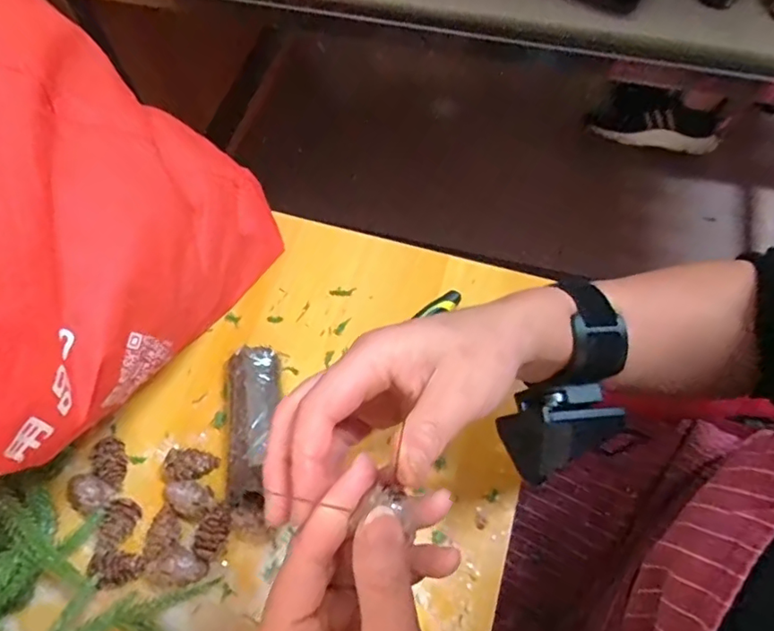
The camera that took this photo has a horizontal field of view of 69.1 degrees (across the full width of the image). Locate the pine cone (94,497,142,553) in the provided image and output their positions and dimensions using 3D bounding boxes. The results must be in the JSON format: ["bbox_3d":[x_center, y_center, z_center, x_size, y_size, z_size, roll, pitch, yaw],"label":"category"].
[{"bbox_3d":[-0.178,0.138,0.370,0.021,0.020,0.033,22,66,12],"label":"pine cone"}]

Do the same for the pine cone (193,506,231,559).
[{"bbox_3d":[-0.112,0.140,0.361,0.019,0.013,0.031,9,64,6],"label":"pine cone"}]

